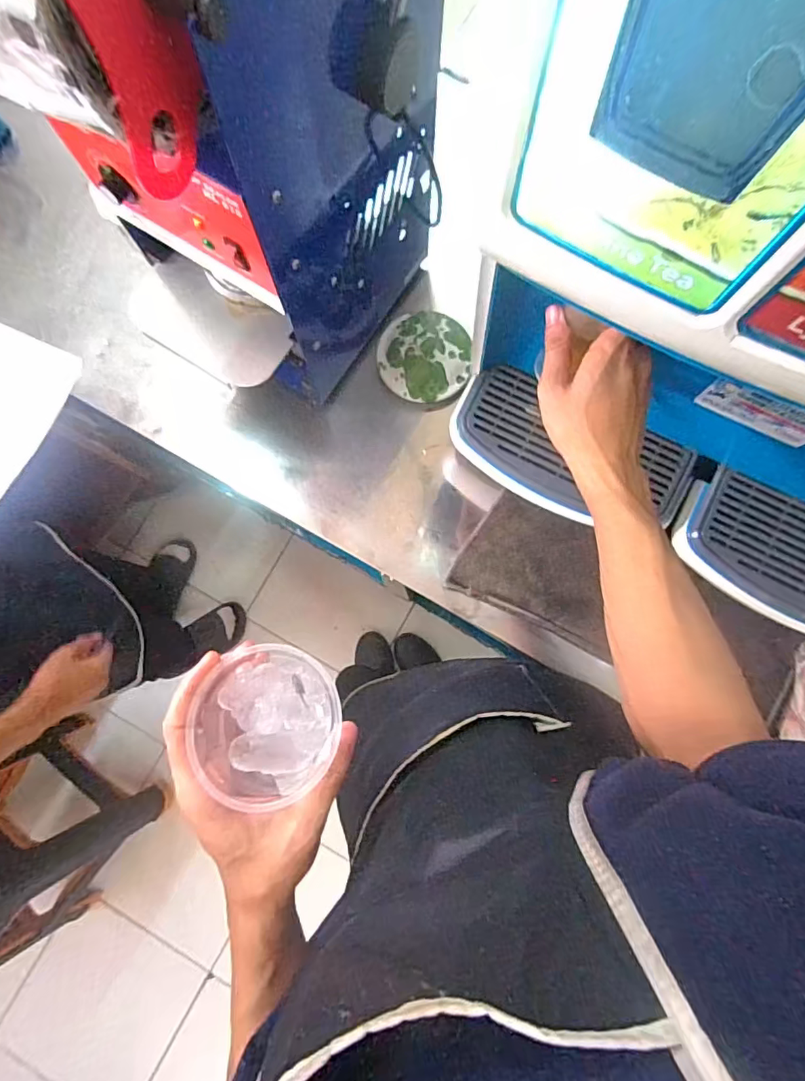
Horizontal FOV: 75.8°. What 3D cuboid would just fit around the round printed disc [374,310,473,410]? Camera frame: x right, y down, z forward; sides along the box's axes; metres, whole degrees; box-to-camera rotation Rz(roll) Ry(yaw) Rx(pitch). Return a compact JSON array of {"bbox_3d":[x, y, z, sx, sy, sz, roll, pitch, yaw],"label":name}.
[{"bbox_3d":[0.027,-0.227,0.640,0.114,0.028,0.119,0,87,4],"label":"round printed disc"}]

